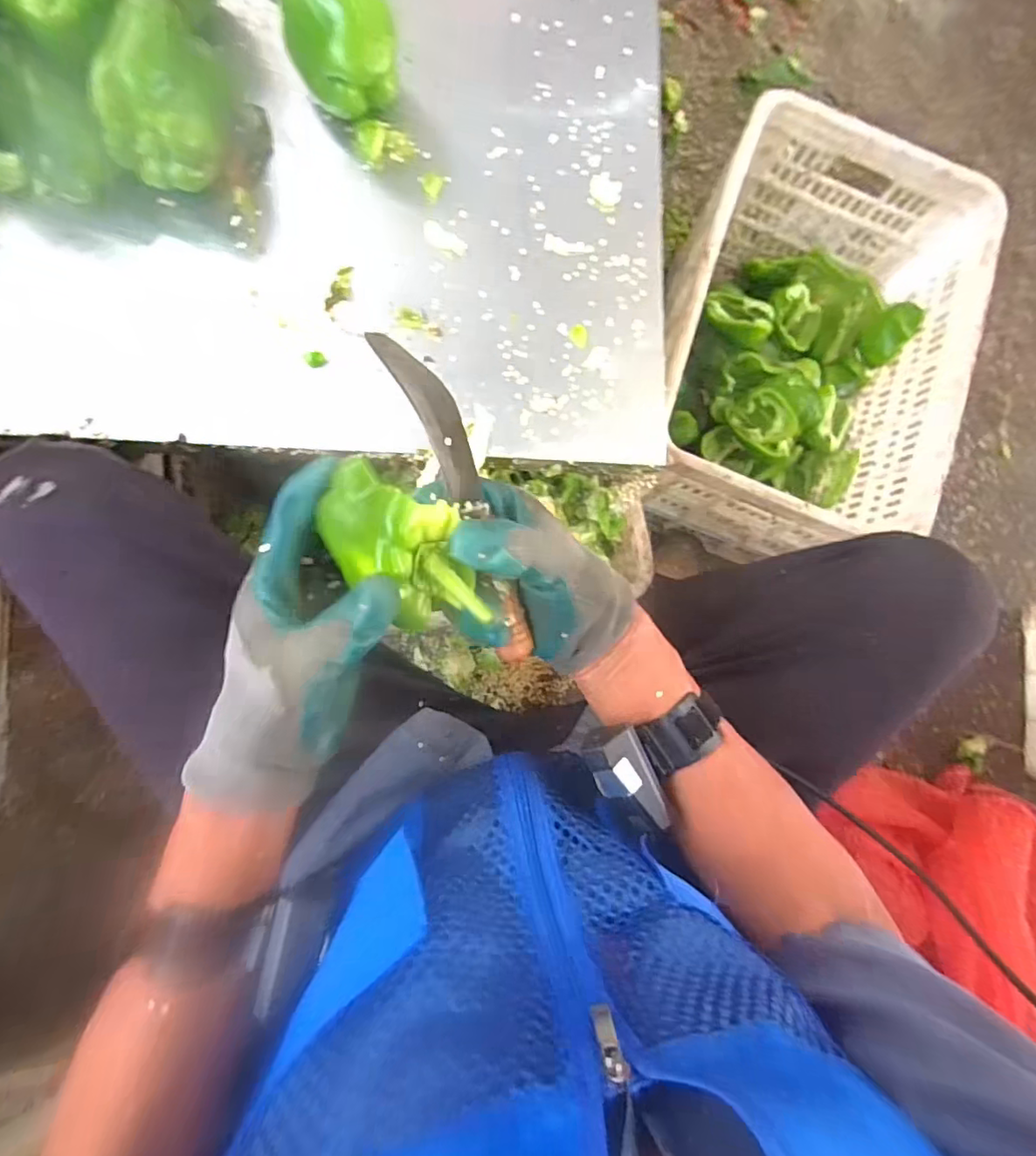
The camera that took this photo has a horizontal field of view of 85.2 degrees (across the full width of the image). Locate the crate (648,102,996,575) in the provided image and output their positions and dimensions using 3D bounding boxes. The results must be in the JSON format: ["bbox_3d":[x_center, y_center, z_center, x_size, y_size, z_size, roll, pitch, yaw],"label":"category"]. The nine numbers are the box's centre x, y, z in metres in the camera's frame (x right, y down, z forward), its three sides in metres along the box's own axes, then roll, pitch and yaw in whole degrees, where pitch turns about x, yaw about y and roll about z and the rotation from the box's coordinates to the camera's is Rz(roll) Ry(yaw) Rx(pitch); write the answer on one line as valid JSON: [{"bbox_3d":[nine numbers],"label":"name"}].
[{"bbox_3d":[0.373,-0.309,0.785,0.348,0.235,0.507,21,82,-4],"label":"crate"}]

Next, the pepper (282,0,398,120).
[{"bbox_3d":[-0.154,-0.472,0.497,0.091,0.082,0.089,-12,86,-7],"label":"pepper"}]

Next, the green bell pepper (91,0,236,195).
[{"bbox_3d":[-0.289,-0.407,0.472,0.068,0.080,0.130,17,83,-4],"label":"green bell pepper"}]

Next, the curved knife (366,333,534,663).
[{"bbox_3d":[-0.032,-0.043,0.345,0.031,0.015,0.210,-22,103,-8],"label":"curved knife"}]

